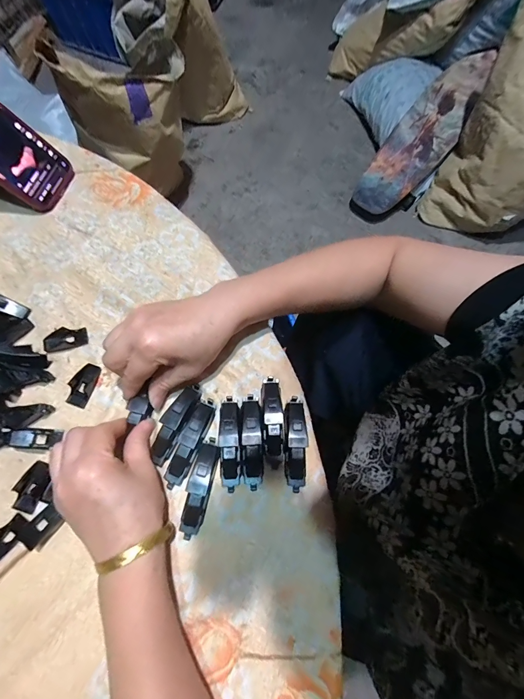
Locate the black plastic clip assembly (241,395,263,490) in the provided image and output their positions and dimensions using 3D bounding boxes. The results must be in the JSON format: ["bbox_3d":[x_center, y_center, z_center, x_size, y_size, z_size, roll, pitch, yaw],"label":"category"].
[{"bbox_3d":[-0.009,0.083,0.289,0.018,0.019,0.081,-4,73,-3],"label":"black plastic clip assembly"}]

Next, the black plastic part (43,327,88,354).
[{"bbox_3d":[-0.201,-0.011,0.325,0.041,0.006,0.024,-16,74,-7],"label":"black plastic part"}]

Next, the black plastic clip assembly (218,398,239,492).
[{"bbox_3d":[-0.030,0.084,0.288,0.017,0.018,0.081,-3,73,-3],"label":"black plastic clip assembly"}]

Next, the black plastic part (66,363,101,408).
[{"bbox_3d":[-0.178,0.034,0.313,0.022,0.006,0.042,12,72,2],"label":"black plastic part"}]

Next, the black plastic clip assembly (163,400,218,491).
[{"bbox_3d":[-0.065,0.083,0.285,0.017,0.022,0.082,23,73,5],"label":"black plastic clip assembly"}]

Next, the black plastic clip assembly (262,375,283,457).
[{"bbox_3d":[0.010,0.061,0.299,0.017,0.015,0.074,-3,73,-3],"label":"black plastic clip assembly"}]

